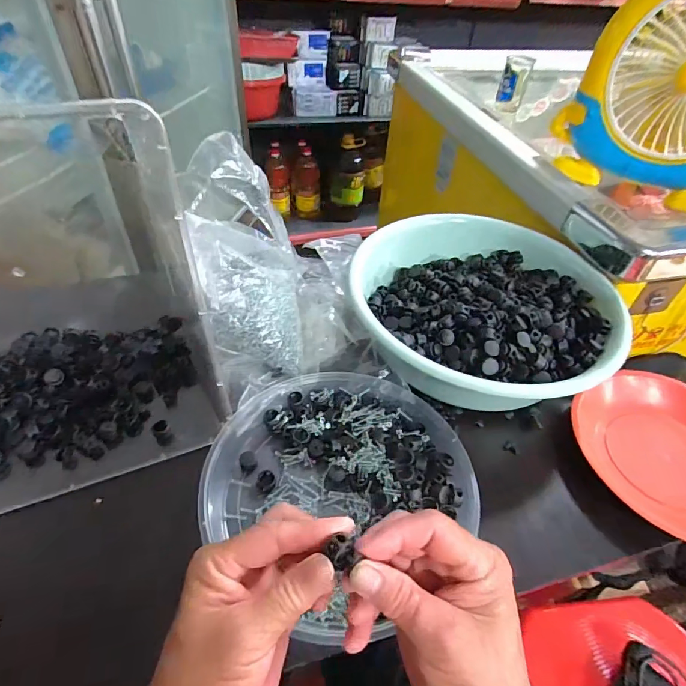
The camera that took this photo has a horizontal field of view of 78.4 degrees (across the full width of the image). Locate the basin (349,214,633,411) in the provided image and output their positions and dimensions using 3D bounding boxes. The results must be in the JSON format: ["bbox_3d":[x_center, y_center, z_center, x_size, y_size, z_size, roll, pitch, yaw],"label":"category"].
[{"bbox_3d":[0.157,-0.050,0.501,0.283,0.077,0.258,2,47,-3],"label":"basin"}]

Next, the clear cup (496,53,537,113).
[{"bbox_3d":[0.331,-0.501,0.819,0.051,0.086,0.043,21,49,14],"label":"clear cup"}]

